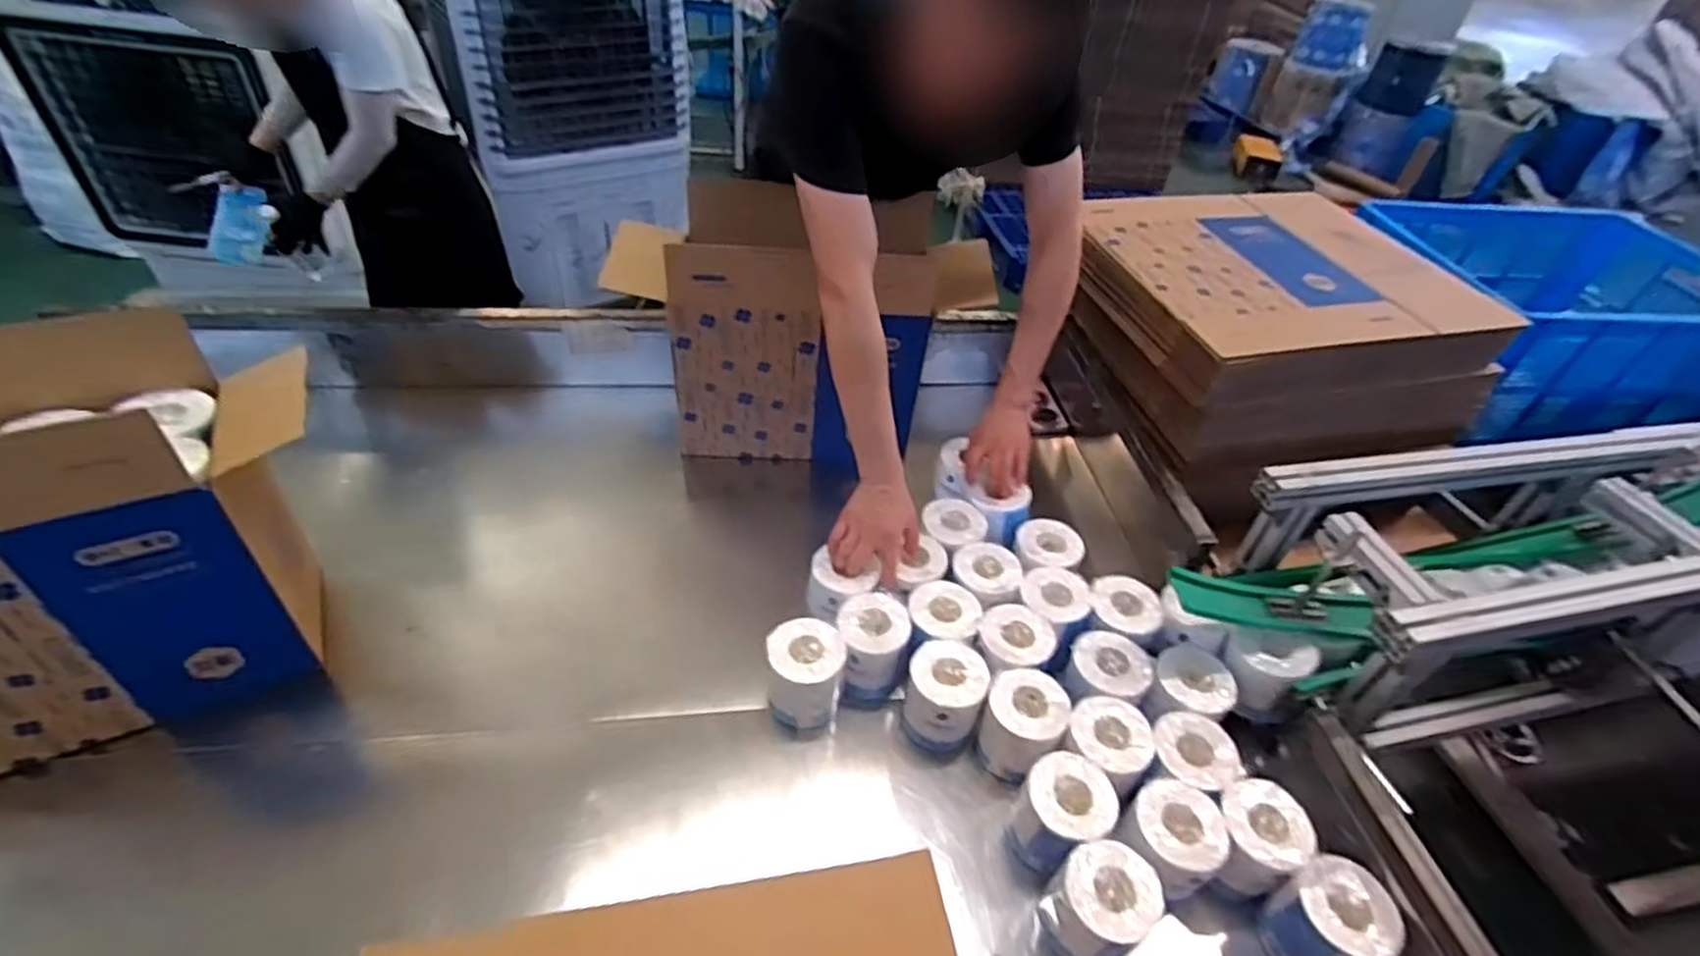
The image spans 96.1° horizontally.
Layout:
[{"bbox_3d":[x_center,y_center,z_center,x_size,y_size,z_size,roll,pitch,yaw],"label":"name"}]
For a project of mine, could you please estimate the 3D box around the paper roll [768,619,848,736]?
[{"bbox_3d":[-0.061,0.265,1.009,0.103,0.131,0.098,4,43,-4],"label":"paper roll"}]

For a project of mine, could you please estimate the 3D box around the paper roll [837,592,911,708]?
[{"bbox_3d":[0.027,0.234,1.037,0.095,0.118,0.105,7,42,0],"label":"paper roll"}]

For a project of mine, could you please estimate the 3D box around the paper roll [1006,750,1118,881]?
[{"bbox_3d":[0.242,0.393,0.889,0.094,0.121,0.092,4,43,-4],"label":"paper roll"}]

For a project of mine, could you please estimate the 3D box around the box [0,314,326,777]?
[{"bbox_3d":[-0.878,0.060,0.867,0.518,0.422,0.273,-22,50,-29],"label":"box"}]

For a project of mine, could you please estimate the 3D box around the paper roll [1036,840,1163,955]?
[{"bbox_3d":[0.267,0.461,0.821,0.096,0.110,0.092,4,43,-4],"label":"paper roll"}]

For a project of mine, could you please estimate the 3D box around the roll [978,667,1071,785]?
[{"bbox_3d":[0.212,0.316,0.958,0.099,0.099,0.116,21,44,14],"label":"roll"}]

